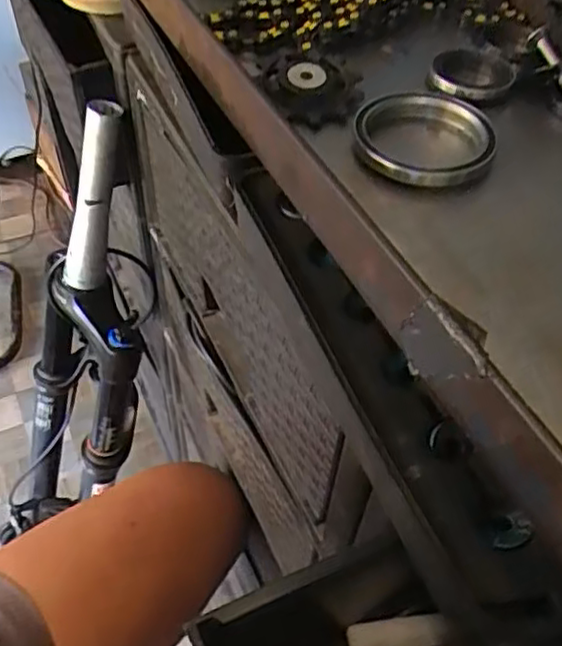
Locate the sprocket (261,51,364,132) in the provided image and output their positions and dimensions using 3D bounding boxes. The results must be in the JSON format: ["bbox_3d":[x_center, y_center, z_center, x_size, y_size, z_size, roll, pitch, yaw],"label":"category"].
[{"bbox_3d":[0.012,-0.091,0.261,0.038,0.012,0.041,3,50,-1],"label":"sprocket"}]

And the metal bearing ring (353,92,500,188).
[{"bbox_3d":[0.051,-0.066,0.240,0.048,0.012,0.039,3,50,-1],"label":"metal bearing ring"}]

